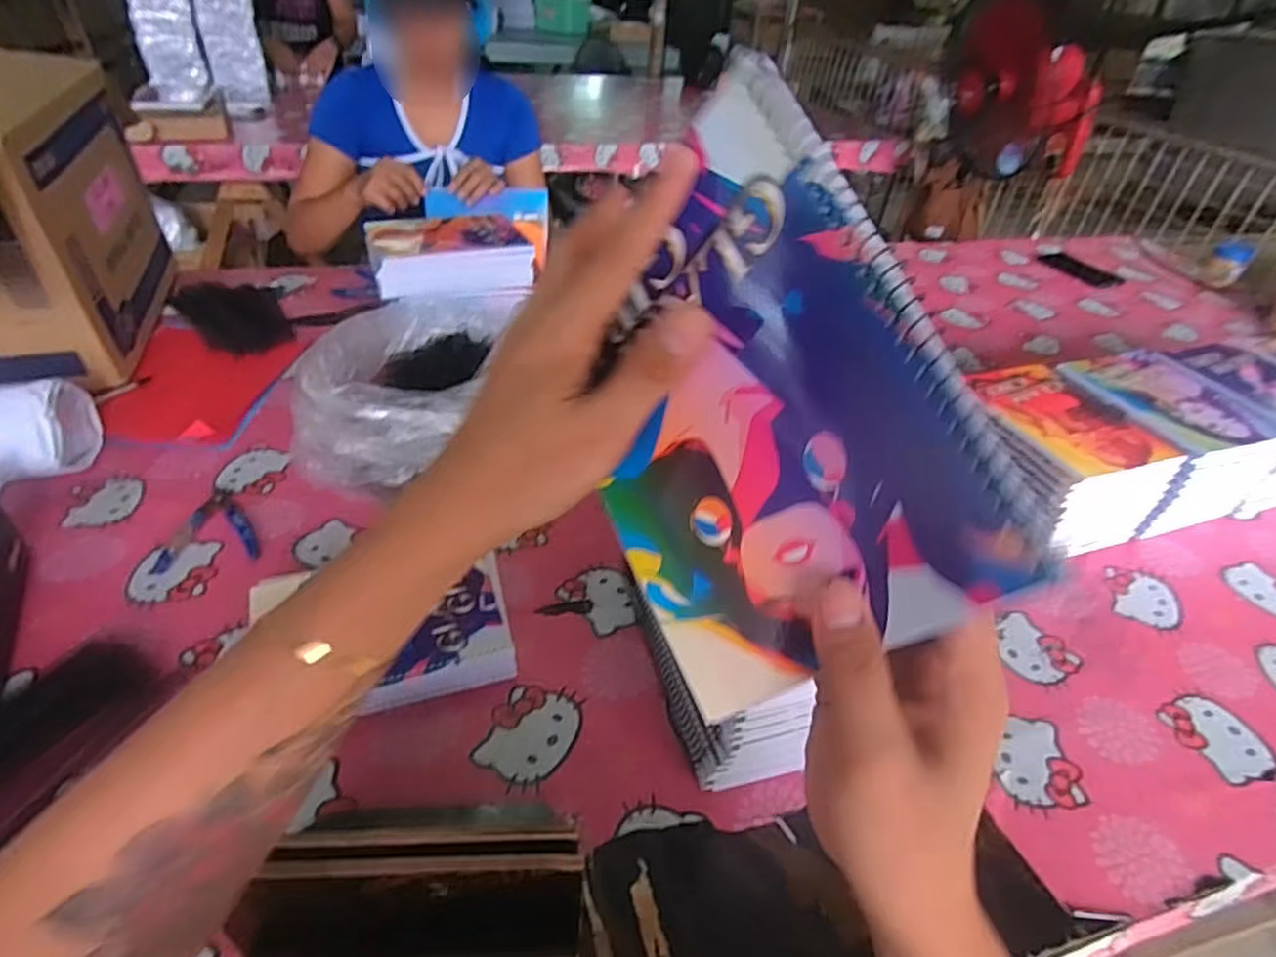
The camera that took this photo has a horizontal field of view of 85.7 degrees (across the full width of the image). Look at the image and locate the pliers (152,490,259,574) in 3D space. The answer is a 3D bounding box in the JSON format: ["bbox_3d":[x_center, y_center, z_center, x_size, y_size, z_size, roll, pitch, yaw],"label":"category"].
[{"bbox_3d":[-0.420,0.046,0.687,0.088,0.013,0.117,-7,41,-16],"label":"pliers"}]

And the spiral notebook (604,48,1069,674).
[{"bbox_3d":[0.040,-0.026,0.255,0.015,0.141,0.186,-7,66,-48],"label":"spiral notebook"}]

